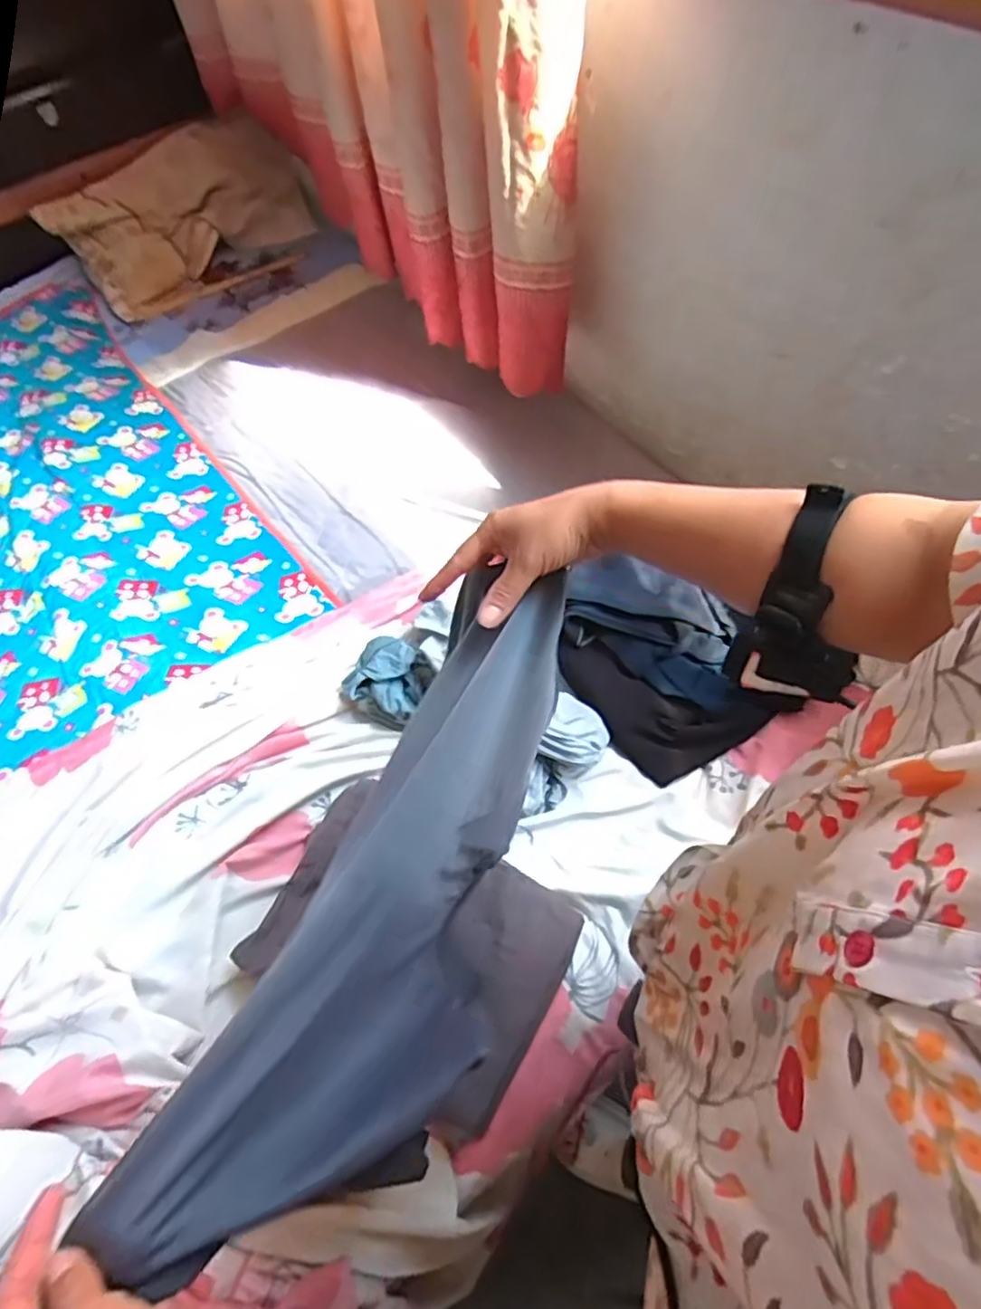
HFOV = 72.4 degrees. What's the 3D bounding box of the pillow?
[{"bbox_3d":[-0.677,-0.994,1.496,0.520,0.177,0.294,-41,65,-18],"label":"pillow"}]

